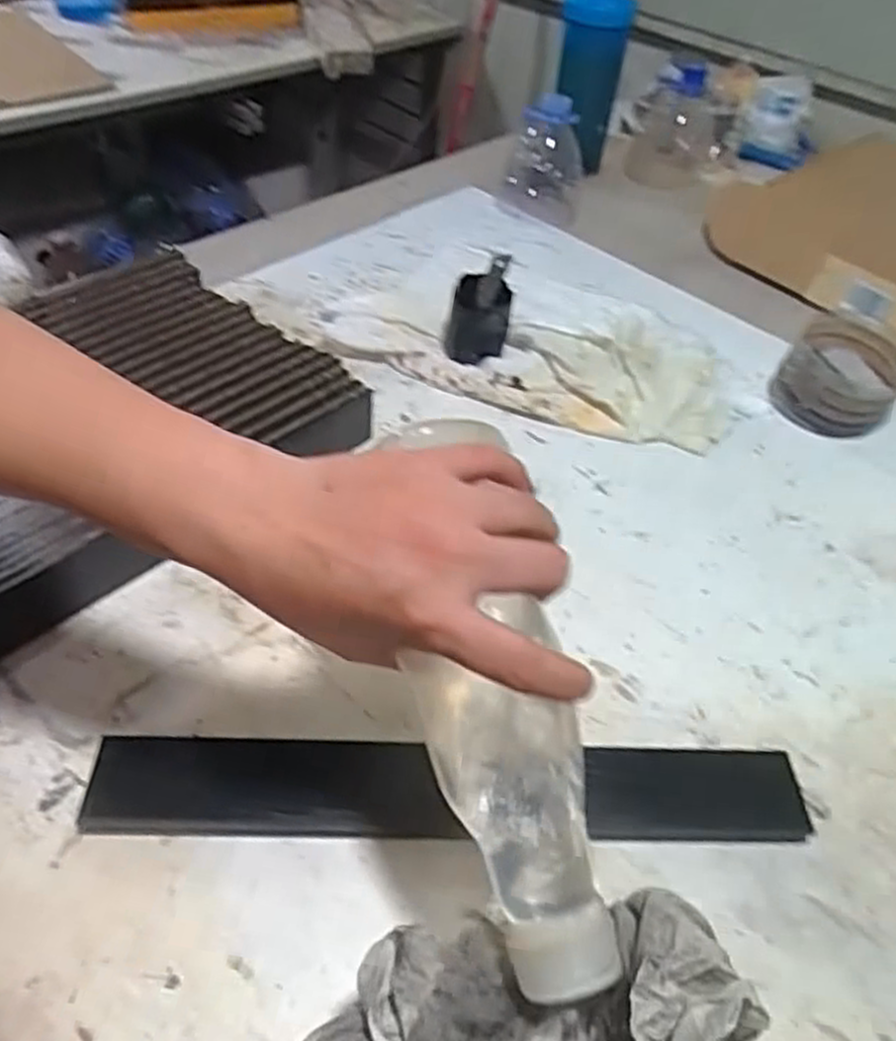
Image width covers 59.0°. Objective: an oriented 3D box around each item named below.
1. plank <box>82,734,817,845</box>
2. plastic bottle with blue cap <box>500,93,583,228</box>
[{"bbox_3d":[0.005,0.148,0.434,0.381,0.021,0.050,2,46,-4],"label":"plank"},{"bbox_3d":[0.112,-0.426,0.925,0.093,0.118,0.107,12,46,6],"label":"plastic bottle with blue cap"}]

